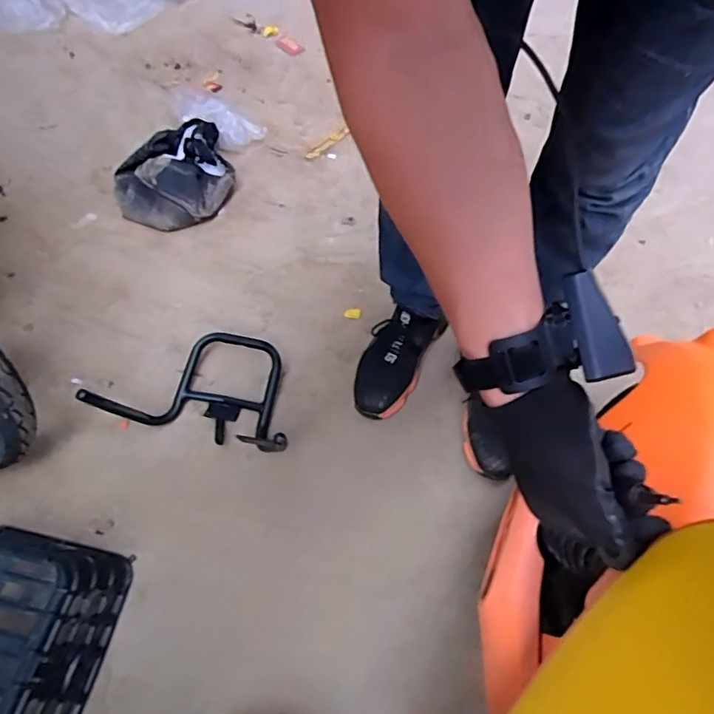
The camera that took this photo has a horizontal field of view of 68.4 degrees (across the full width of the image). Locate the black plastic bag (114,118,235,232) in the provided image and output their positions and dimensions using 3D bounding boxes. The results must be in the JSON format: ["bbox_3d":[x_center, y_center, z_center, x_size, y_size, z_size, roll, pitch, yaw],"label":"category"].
[{"bbox_3d":[-0.420,-0.404,1.195,0.267,0.073,0.261,-22,62,-8],"label":"black plastic bag"}]

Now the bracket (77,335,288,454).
[{"bbox_3d":[-0.236,0.040,0.895,0.332,0.144,0.211,11,62,10],"label":"bracket"}]

